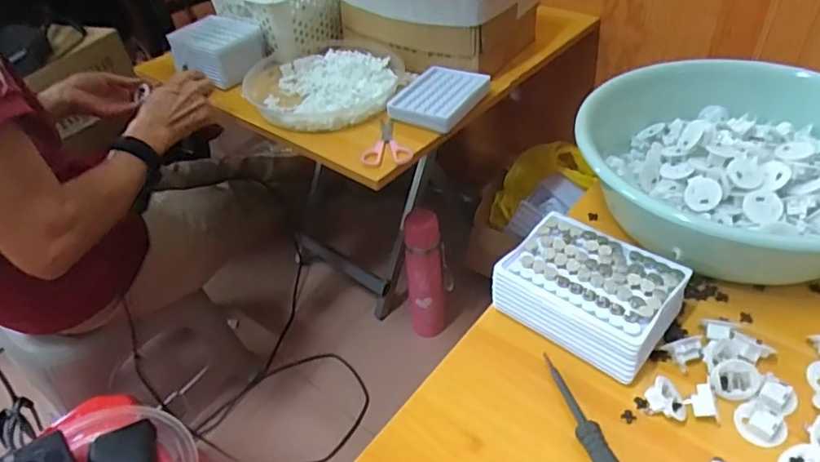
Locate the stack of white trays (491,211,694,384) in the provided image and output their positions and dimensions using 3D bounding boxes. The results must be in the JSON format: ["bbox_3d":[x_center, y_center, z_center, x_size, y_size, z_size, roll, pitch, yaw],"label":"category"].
[{"bbox_3d":[0.152,0.049,0.467,0.132,0.044,0.101,28,52,33],"label":"stack of white trays"}]

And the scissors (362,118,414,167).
[{"bbox_3d":[-0.031,-0.118,0.716,0.063,0.013,0.101,-6,42,1],"label":"scissors"}]

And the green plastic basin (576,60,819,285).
[{"bbox_3d":[0.330,-0.067,0.530,0.265,0.123,0.265,-3,42,3],"label":"green plastic basin"}]

